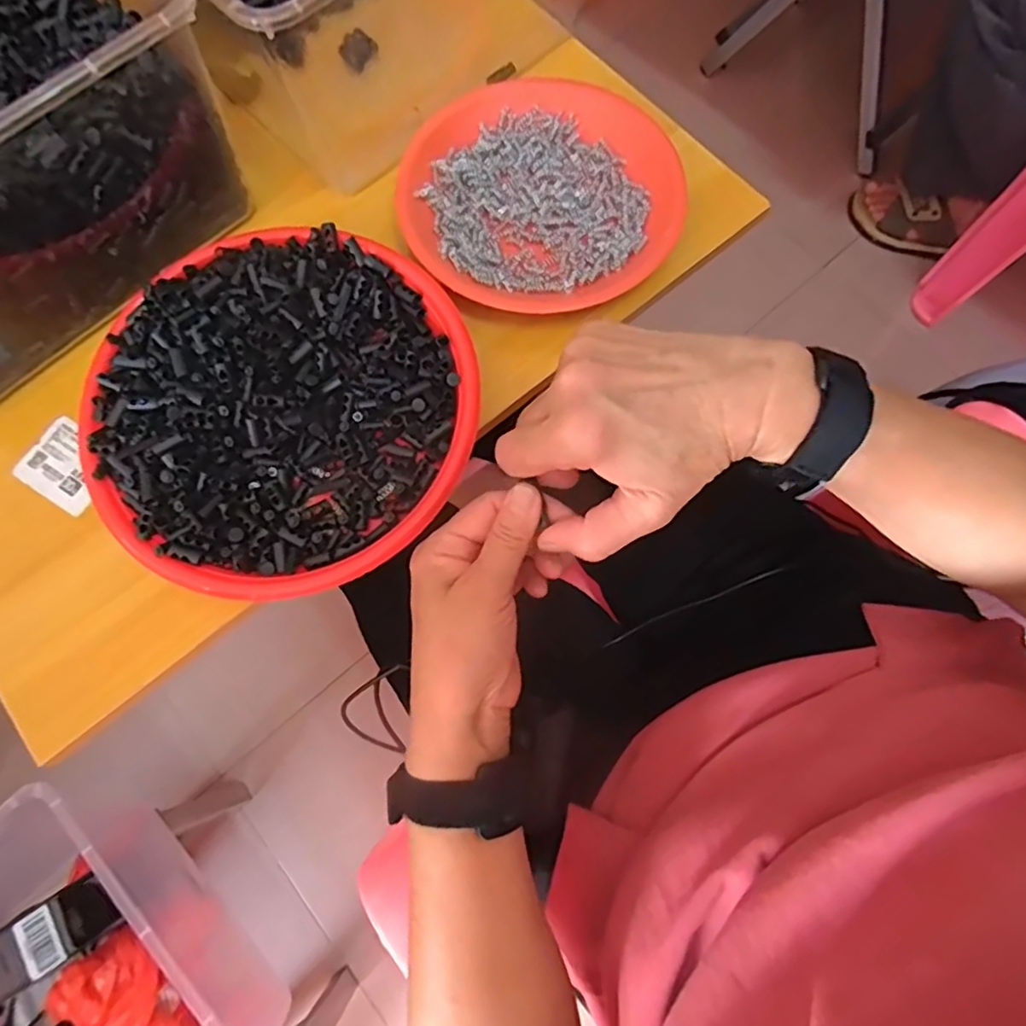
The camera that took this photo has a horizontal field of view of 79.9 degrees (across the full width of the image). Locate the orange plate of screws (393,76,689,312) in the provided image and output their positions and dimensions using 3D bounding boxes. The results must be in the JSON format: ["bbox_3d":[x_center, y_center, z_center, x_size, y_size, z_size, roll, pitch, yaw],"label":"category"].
[{"bbox_3d":[0.018,-0.225,0.432,0.190,0.020,0.178,0,74,1],"label":"orange plate of screws"}]

